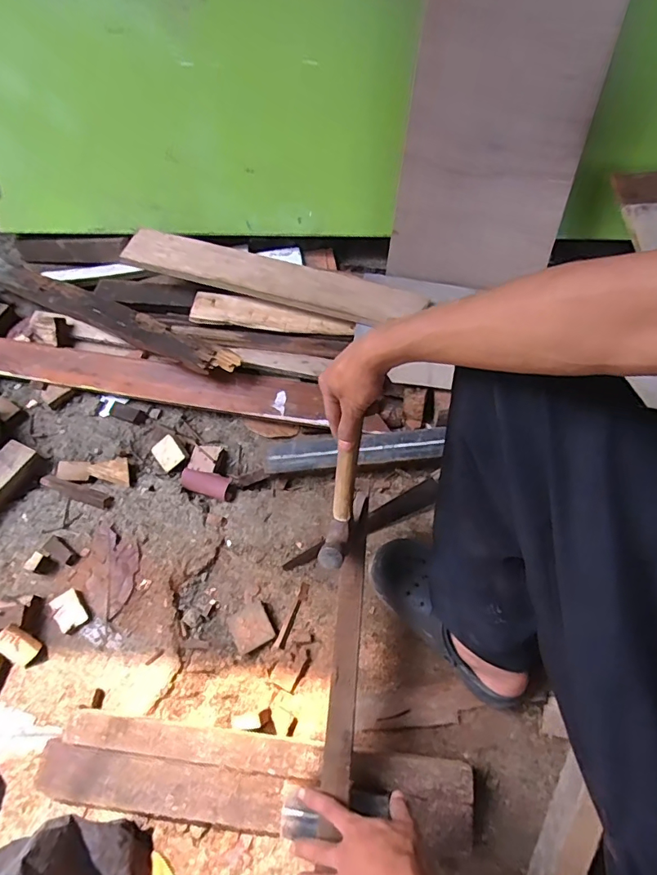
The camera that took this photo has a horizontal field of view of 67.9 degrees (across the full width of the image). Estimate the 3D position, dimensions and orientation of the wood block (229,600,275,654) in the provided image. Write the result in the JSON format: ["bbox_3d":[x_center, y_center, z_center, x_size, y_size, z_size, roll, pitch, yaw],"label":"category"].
[{"bbox_3d":[-0.121,0.296,0.762,0.061,0.014,0.064,-25,60,-11],"label":"wood block"}]

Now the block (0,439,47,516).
[{"bbox_3d":[-0.599,0.083,0.887,0.068,0.050,0.158,23,63,17],"label":"block"}]

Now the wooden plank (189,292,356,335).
[{"bbox_3d":[-0.117,-0.242,0.998,0.331,0.015,0.064,12,86,4],"label":"wooden plank"}]

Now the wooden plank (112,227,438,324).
[{"bbox_3d":[-0.117,-0.325,0.990,0.601,0.020,0.096,15,77,4],"label":"wooden plank"}]

